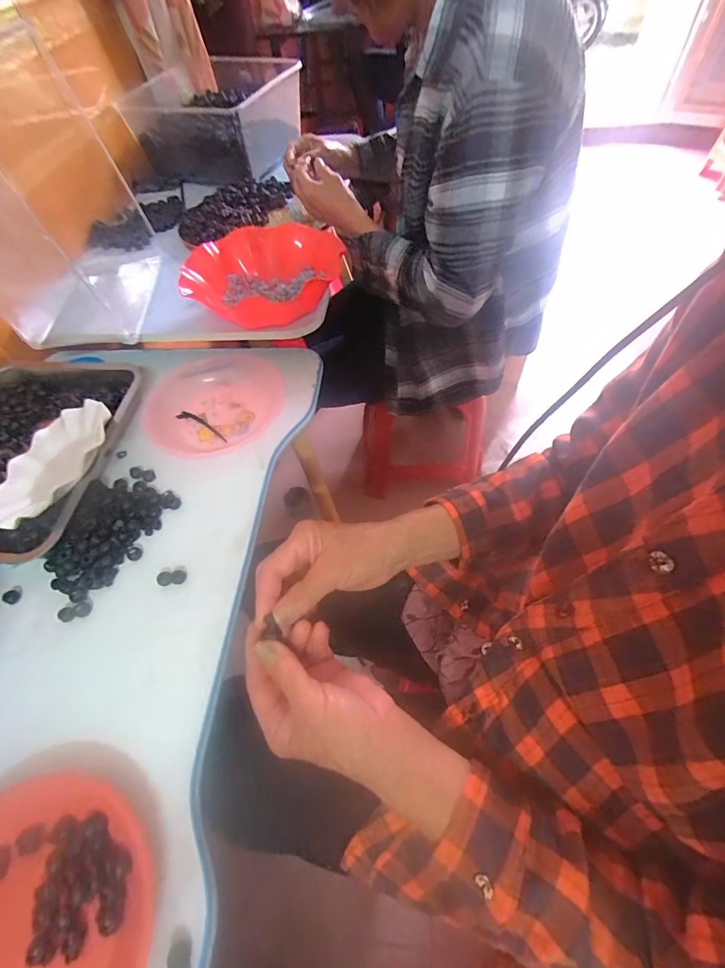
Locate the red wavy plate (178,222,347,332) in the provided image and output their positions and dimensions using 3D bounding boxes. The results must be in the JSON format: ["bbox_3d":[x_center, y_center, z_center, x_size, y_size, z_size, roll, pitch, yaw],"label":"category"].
[{"bbox_3d":[-0.147,-0.310,0.617,0.204,0.062,0.223,-2,55,3],"label":"red wavy plate"}]

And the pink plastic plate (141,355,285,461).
[{"bbox_3d":[-0.213,-0.120,0.601,0.205,0.020,0.191,-2,55,3],"label":"pink plastic plate"}]

